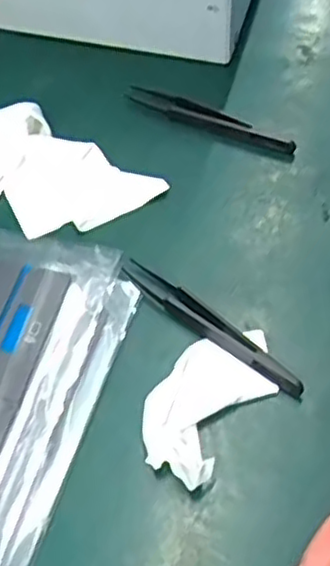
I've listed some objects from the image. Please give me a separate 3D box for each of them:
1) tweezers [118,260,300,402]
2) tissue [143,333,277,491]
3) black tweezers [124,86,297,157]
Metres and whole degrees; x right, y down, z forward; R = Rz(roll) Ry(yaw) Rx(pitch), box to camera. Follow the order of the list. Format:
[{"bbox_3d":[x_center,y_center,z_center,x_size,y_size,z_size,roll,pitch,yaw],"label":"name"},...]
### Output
[{"bbox_3d":[0.024,0.021,0.343,0.110,0.010,0.015,35,68,23],"label":"tweezers"},{"bbox_3d":[0.021,0.052,0.320,0.045,0.020,0.083,32,67,22],"label":"tissue"},{"bbox_3d":[0.027,-0.101,0.417,0.111,0.008,0.017,20,63,17],"label":"black tweezers"}]

